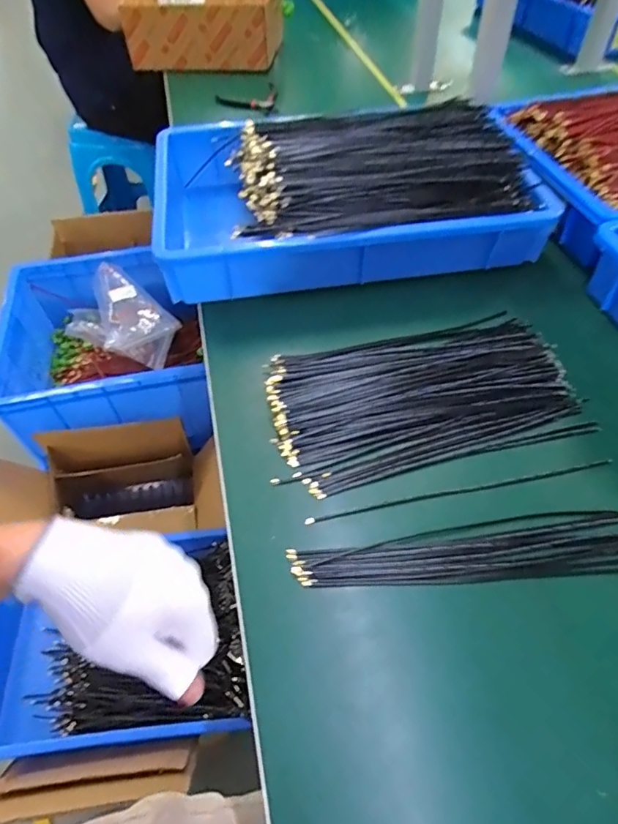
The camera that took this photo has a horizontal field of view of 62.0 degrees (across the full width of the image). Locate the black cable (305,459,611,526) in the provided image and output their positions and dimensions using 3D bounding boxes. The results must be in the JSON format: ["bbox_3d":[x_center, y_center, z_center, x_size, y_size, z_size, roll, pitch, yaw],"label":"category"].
[{"bbox_3d":[0.129,0.067,0.432,0.265,0.005,0.008,-9,49,-7],"label":"black cable"}]

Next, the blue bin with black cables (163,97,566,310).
[{"bbox_3d":[0.035,-0.276,0.646,0.435,0.131,0.302,-6,49,-4],"label":"blue bin with black cables"}]

